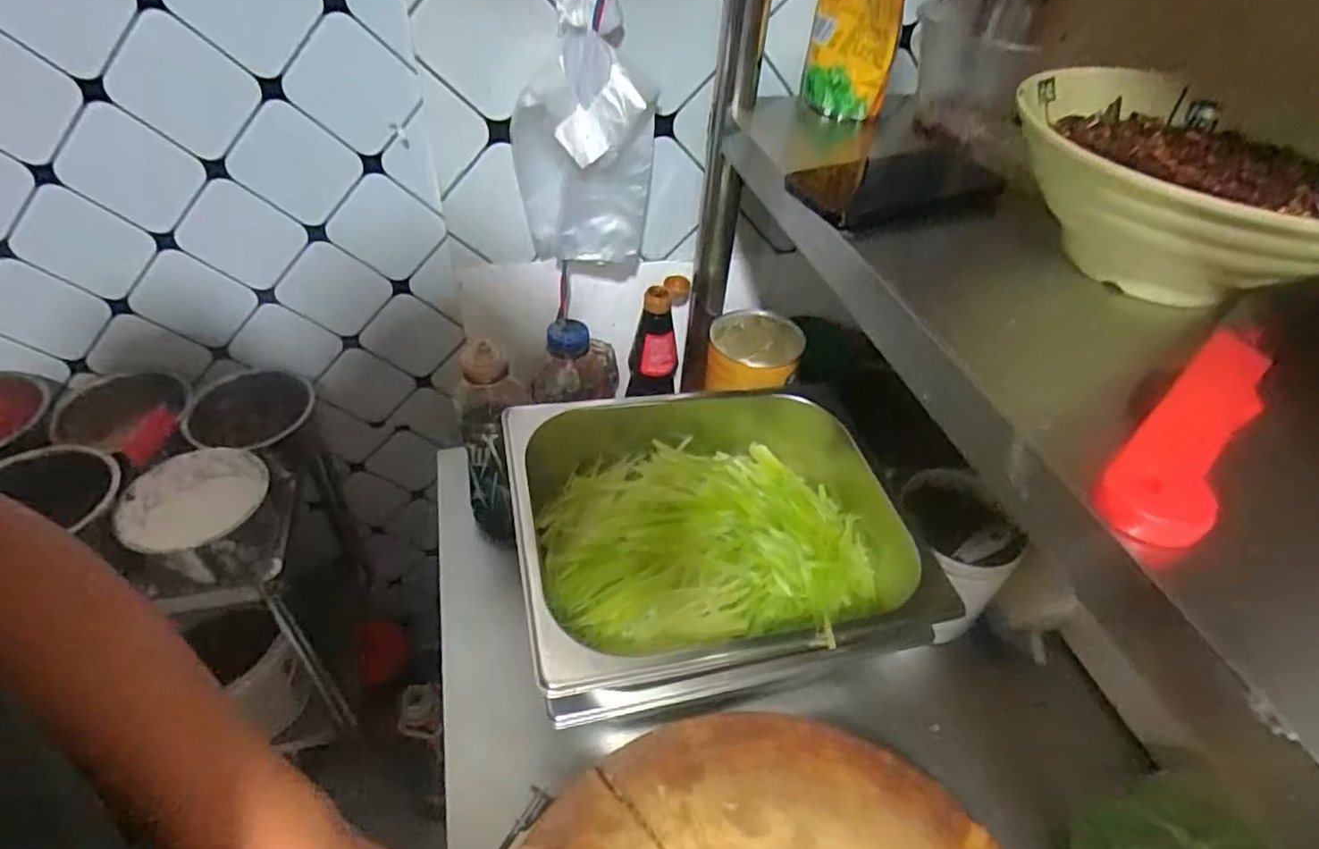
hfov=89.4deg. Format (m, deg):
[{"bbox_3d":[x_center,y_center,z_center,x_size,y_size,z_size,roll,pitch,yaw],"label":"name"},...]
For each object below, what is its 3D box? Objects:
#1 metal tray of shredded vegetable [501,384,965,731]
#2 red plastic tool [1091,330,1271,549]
[{"bbox_3d":[0.057,0.092,0.579,0.345,0.101,0.261,-7,44,-13],"label":"metal tray of shredded vegetable"},{"bbox_3d":[0.233,0.000,0.288,0.035,0.019,0.153,36,51,29],"label":"red plastic tool"}]

